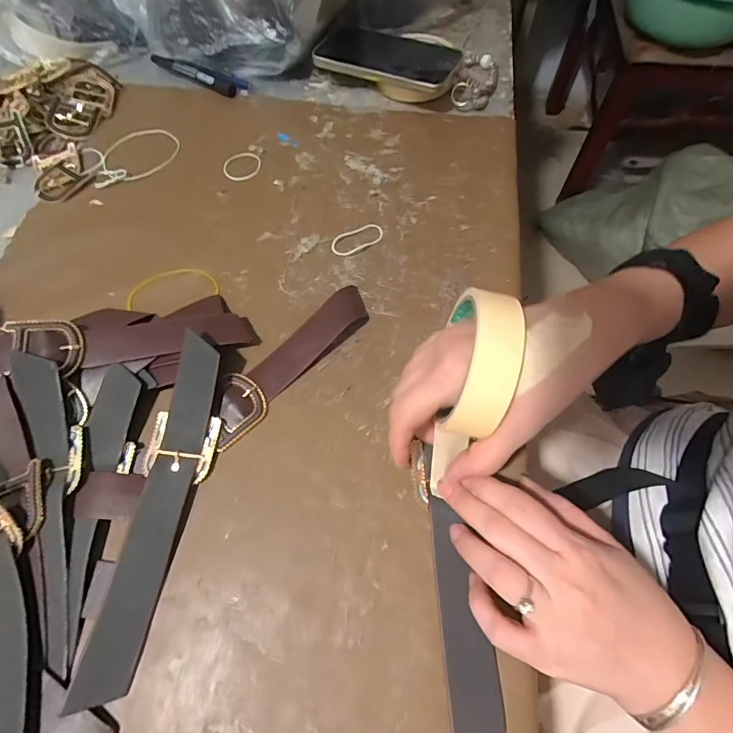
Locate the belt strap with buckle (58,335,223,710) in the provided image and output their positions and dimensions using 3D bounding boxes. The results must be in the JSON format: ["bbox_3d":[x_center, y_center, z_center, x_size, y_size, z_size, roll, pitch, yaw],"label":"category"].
[{"bbox_3d":[-0.138,0.085,0.273,0.044,0.027,0.220,8,64,5],"label":"belt strap with buckle"}]

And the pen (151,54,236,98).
[{"bbox_3d":[-0.207,-0.347,0.495,0.140,0.017,0.012,30,68,15],"label":"pen"}]

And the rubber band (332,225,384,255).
[{"bbox_3d":[-0.008,-0.117,0.386,0.050,0.004,0.022,-29,73,-11],"label":"rubber band"}]

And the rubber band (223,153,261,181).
[{"bbox_3d":[-0.129,-0.210,0.434,0.039,0.004,0.039,2,64,2],"label":"rubber band"}]

